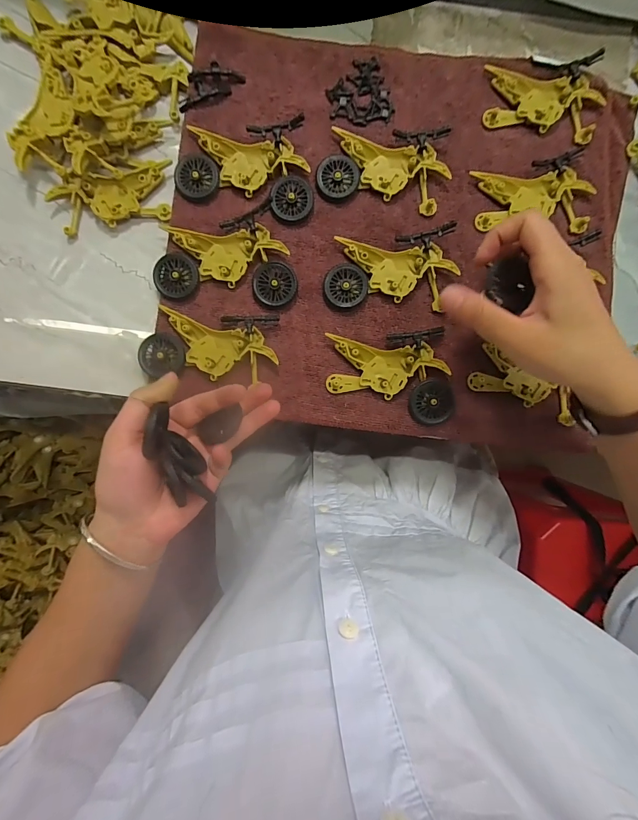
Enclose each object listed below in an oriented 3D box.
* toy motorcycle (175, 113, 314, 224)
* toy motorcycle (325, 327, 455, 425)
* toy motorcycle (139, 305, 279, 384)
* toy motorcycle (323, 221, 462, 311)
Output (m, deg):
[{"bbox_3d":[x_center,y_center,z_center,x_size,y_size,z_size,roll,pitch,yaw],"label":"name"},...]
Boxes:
[{"bbox_3d":[-0.064,-0.199,0.303,0.112,0.014,0.075,-3,89,-1],"label":"toy motorcycle"},{"bbox_3d":[0.060,-0.027,0.304,0.101,0.009,0.078,-5,89,-1],"label":"toy motorcycle"},{"bbox_3d":[-0.092,-0.054,0.300,0.111,0.011,0.054,2,89,-1],"label":"toy motorcycle"},{"bbox_3d":[0.060,-0.121,0.305,0.104,0.014,0.064,2,89,-1],"label":"toy motorcycle"}]

